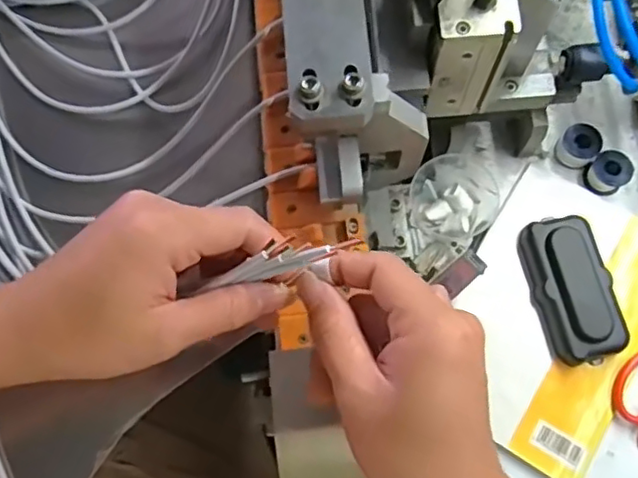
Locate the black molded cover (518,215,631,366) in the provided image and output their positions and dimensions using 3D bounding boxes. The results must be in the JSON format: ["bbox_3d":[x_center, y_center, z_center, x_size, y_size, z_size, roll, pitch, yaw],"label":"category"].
[{"bbox_3d":[0.187,0.035,0.454,0.053,0.022,0.104,-17,76,-2],"label":"black molded cover"}]

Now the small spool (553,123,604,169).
[{"bbox_3d":[0.208,-0.075,0.492,0.028,0.025,0.029,0,76,2],"label":"small spool"}]

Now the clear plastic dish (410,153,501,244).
[{"bbox_3d":[0.108,-0.036,0.485,0.067,0.028,0.074,34,79,10],"label":"clear plastic dish"}]

